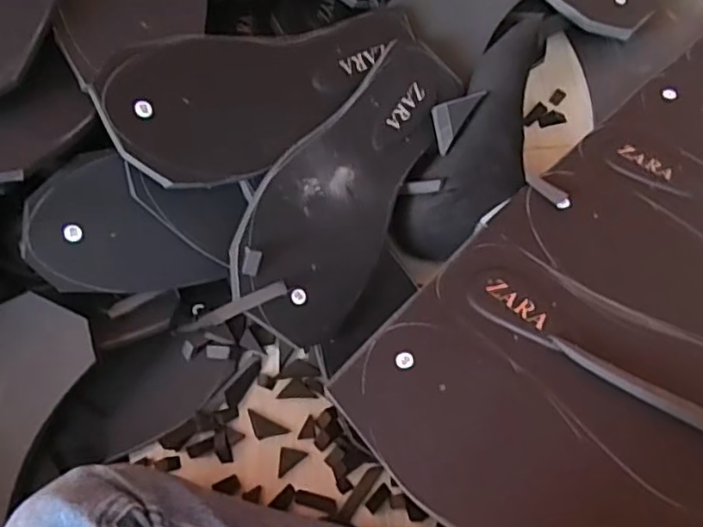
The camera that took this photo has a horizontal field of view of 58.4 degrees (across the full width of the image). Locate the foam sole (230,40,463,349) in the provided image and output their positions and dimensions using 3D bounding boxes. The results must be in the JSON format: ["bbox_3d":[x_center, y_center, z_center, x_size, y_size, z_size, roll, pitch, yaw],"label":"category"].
[{"bbox_3d":[-0.001,-0.065,0.467,0.100,0.007,0.252,34,70,-20],"label":"foam sole"}]

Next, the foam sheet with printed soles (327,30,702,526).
[{"bbox_3d":[0.250,-0.012,0.429,0.263,0.018,0.523,31,58,30],"label":"foam sheet with printed soles"}]

